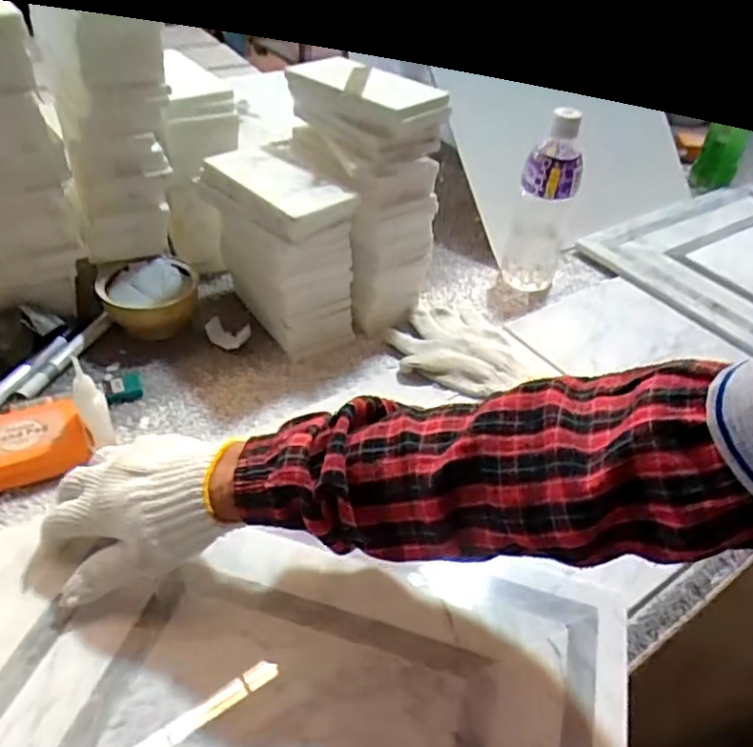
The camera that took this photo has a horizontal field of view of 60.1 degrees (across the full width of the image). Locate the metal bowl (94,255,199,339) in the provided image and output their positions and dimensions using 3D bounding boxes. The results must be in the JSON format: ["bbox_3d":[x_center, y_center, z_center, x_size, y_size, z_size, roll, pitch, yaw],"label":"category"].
[{"bbox_3d":[-0.242,-0.083,0.695,0.102,0.044,0.106,-16,46,-21],"label":"metal bowl"}]

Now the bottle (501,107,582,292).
[{"bbox_3d":[0.189,-0.189,0.732,0.068,0.196,0.057,13,40,7],"label":"bottle"}]

